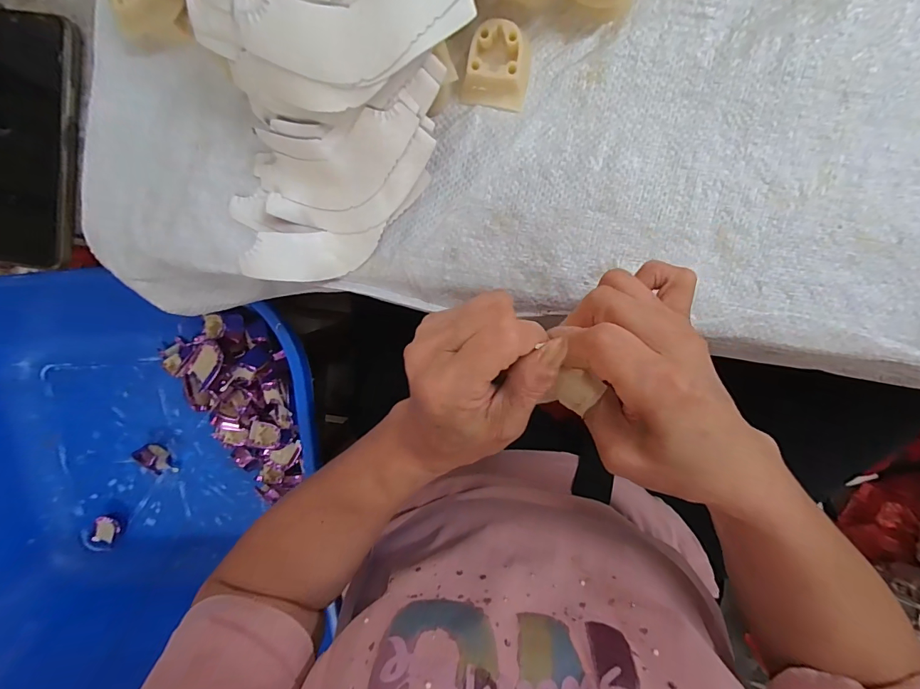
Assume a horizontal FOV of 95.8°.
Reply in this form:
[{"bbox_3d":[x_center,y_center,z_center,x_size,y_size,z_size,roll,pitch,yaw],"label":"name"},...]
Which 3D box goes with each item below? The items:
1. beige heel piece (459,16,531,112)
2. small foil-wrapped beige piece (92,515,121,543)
[{"bbox_3d":[0.022,-0.163,0.243,0.037,0.017,0.039,13,98,5],"label":"beige heel piece"},{"bbox_3d":[-0.519,0.272,0.607,0.025,0.020,0.039,-21,94,9],"label":"small foil-wrapped beige piece"}]

